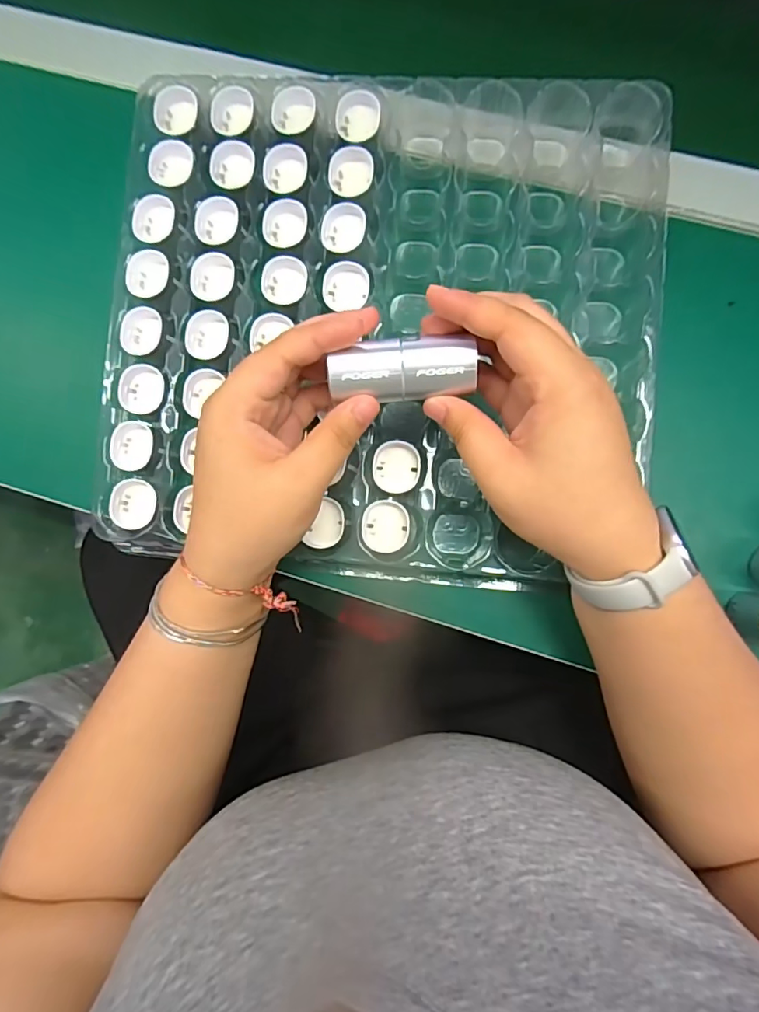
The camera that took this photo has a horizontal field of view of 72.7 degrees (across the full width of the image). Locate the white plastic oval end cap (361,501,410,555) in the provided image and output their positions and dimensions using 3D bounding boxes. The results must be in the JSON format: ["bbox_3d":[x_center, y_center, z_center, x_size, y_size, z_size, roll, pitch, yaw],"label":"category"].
[{"bbox_3d":[0.004,0.012,0.307,0.028,0.011,0.031,1,87,3],"label":"white plastic oval end cap"}]

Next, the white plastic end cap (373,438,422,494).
[{"bbox_3d":[0.010,-0.023,0.311,0.028,0.010,0.031,6,87,4],"label":"white plastic end cap"}]

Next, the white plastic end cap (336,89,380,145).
[{"bbox_3d":[-0.014,-0.246,0.326,0.027,0.015,0.021,-13,86,2],"label":"white plastic end cap"}]

